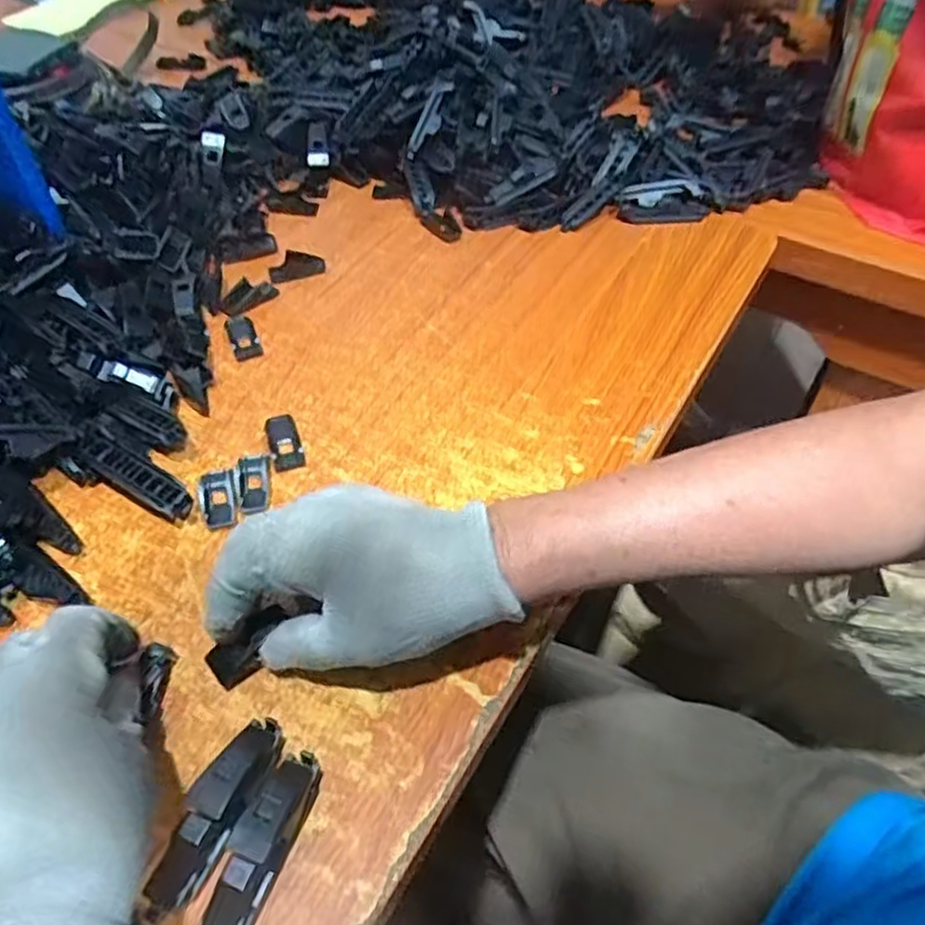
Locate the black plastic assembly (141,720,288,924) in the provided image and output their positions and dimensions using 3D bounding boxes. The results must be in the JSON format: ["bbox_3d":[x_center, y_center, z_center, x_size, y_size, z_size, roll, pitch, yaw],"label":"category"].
[{"bbox_3d":[-0.101,0.143,0.304,0.022,0.022,0.081,24,54,17],"label":"black plastic assembly"}]

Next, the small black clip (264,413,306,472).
[{"bbox_3d":[-0.109,-0.014,0.446,0.018,0.007,0.045,-16,53,-14],"label":"small black clip"}]

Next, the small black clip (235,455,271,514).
[{"bbox_3d":[-0.120,0.011,0.421,0.018,0.005,0.042,-7,51,-7],"label":"small black clip"}]

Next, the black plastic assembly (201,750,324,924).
[{"bbox_3d":[-0.081,0.155,0.293,0.019,0.023,0.082,17,52,12],"label":"black plastic assembly"}]

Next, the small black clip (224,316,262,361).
[{"bbox_3d":[-0.152,-0.088,0.509,0.019,0.004,0.043,-18,54,-16],"label":"small black clip"}]

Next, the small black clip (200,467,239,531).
[{"bbox_3d":[-0.137,0.021,0.413,0.019,0.007,0.036,-12,52,-12],"label":"small black clip"}]

